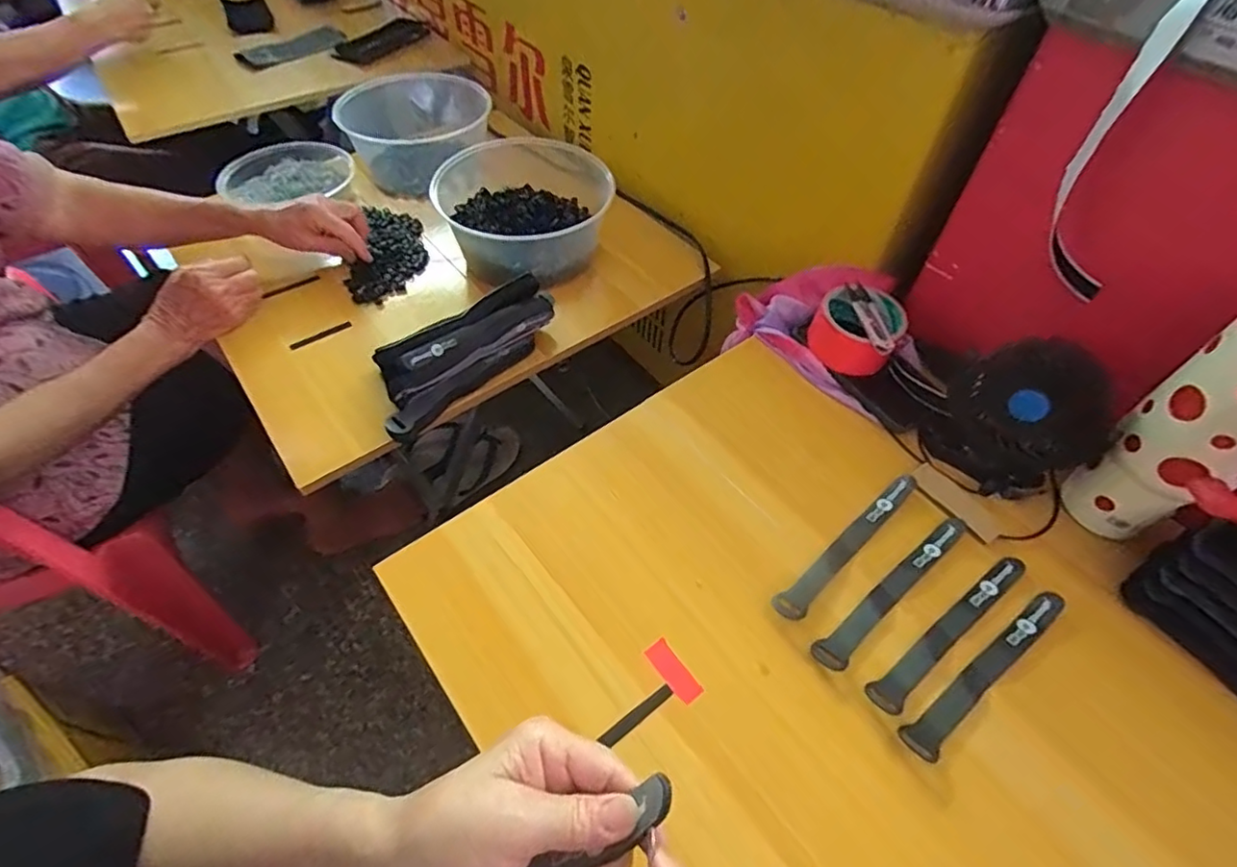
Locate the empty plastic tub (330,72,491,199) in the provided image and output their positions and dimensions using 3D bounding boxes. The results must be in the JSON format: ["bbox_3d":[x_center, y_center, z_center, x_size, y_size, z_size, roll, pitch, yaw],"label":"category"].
[{"bbox_3d":[-0.333,-0.510,0.959,0.231,0.102,0.261,-15,54,-13],"label":"empty plastic tub"}]

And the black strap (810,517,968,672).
[{"bbox_3d":[0.230,0.127,0.477,0.193,0.004,0.025,-31,59,-23],"label":"black strap"}]

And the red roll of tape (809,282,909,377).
[{"bbox_3d":[0.248,-0.107,0.603,0.083,0.050,0.078,1,52,-1],"label":"red roll of tape"}]

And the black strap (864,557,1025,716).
[{"bbox_3d":[0.265,0.156,0.458,0.190,0.006,0.024,-29,58,-21],"label":"black strap"}]

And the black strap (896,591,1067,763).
[{"bbox_3d":[0.283,0.179,0.438,0.186,0.004,0.024,-28,58,-21],"label":"black strap"}]

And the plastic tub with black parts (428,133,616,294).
[{"bbox_3d":[-0.125,-0.300,0.795,0.210,0.113,0.220,1,52,-1],"label":"plastic tub with black parts"}]

